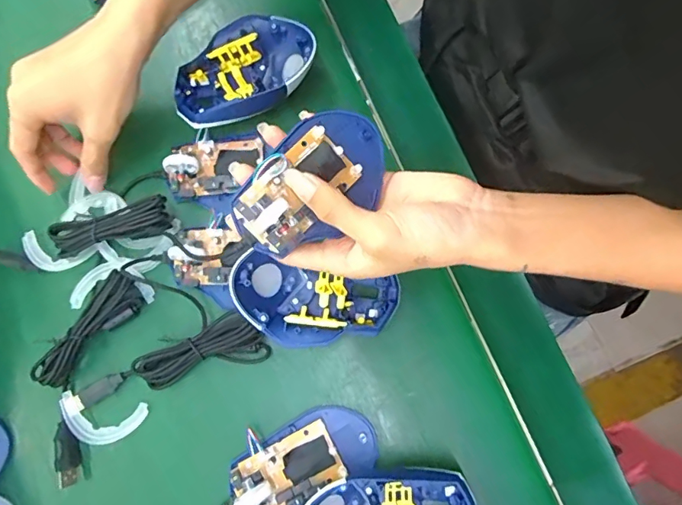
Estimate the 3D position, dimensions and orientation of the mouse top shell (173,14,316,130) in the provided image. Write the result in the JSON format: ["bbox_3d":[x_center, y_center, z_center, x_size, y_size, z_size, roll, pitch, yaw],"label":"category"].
[{"bbox_3d":[-0.080,-0.145,0.392,0.117,0.042,0.077,-31,80,-2],"label":"mouse top shell"}]

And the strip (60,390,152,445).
[{"bbox_3d":[-0.184,0.128,0.358,0.065,0.006,0.034,8,81,5],"label":"strip"}]

